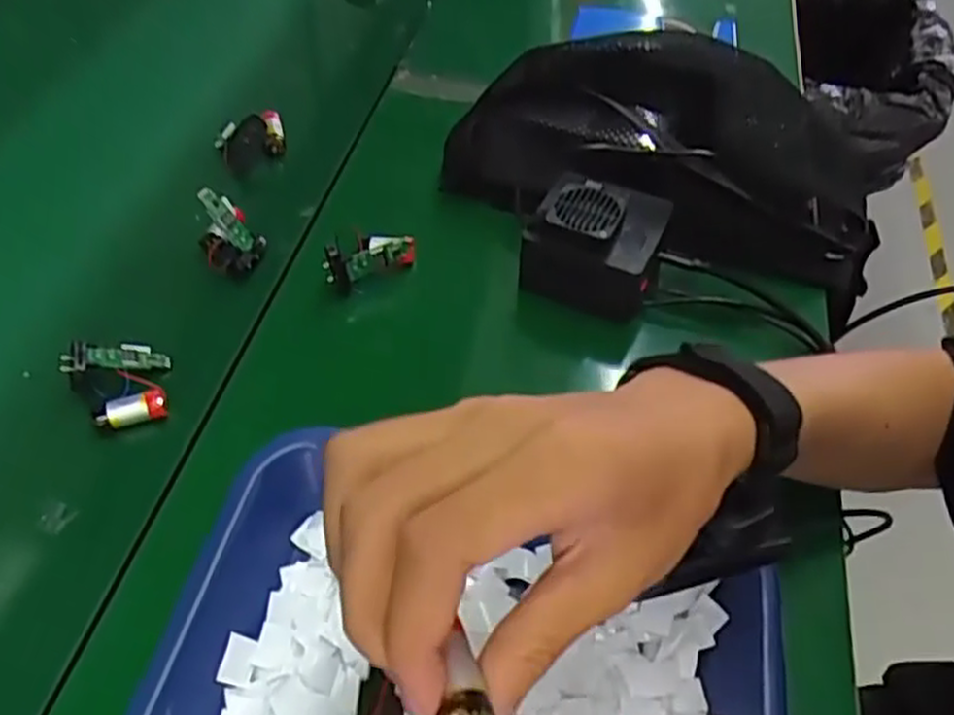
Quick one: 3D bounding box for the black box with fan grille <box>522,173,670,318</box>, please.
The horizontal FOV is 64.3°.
[{"bbox_3d":[0.075,-0.074,0.474,0.080,0.054,0.076,19,52,10],"label":"black box with fan grille"}]

